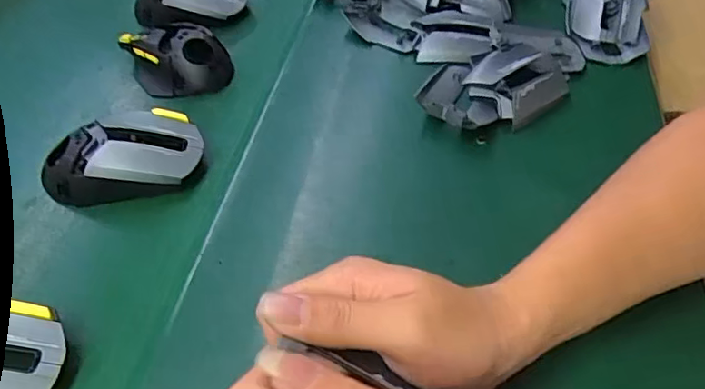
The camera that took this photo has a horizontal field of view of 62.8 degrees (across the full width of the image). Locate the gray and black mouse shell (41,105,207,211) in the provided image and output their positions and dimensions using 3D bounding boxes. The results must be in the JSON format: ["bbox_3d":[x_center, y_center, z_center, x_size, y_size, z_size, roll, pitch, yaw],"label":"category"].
[{"bbox_3d":[-0.165,-0.028,0.417,0.106,0.033,0.061,-10,47,-3],"label":"gray and black mouse shell"}]

